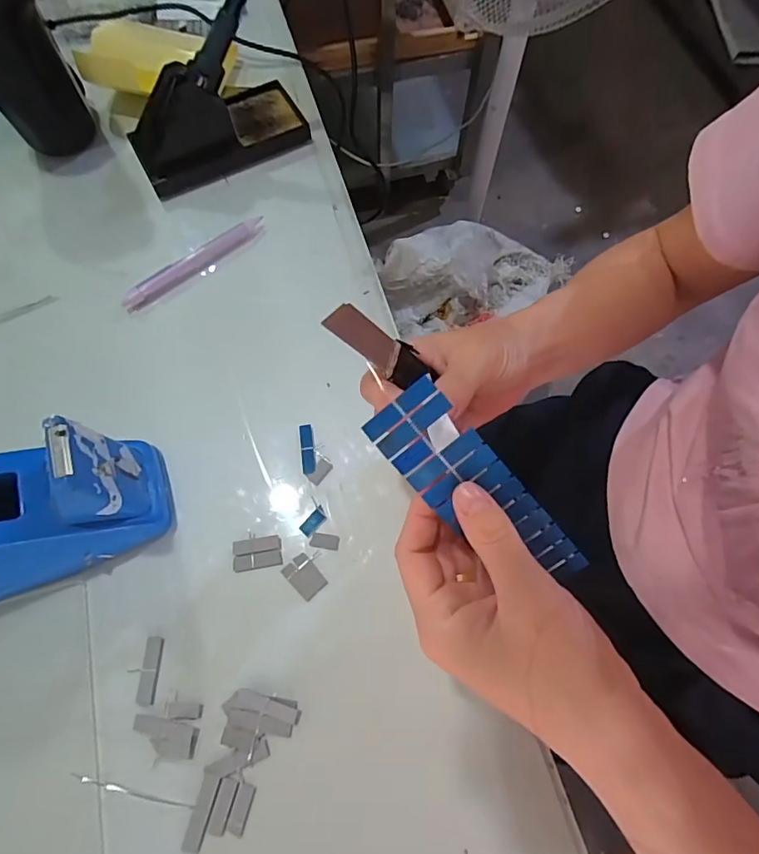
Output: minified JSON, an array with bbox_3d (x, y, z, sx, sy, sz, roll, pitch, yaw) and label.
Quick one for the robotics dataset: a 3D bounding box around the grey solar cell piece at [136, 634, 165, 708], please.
[{"bbox_3d":[-0.149,0.158,0.311,0.011,0.004,0.040,1,69,0],"label":"grey solar cell piece"}]

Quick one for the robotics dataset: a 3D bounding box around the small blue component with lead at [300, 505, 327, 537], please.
[{"bbox_3d":[-0.047,0.067,0.343,0.010,0.004,0.022,38,73,13],"label":"small blue component with lead"}]

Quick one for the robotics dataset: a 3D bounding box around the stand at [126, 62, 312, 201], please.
[{"bbox_3d":[-0.153,-0.289,0.448,0.162,0.067,0.079,-32,72,-12],"label":"stand"}]

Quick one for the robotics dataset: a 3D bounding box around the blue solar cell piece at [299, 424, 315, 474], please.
[{"bbox_3d":[-0.055,0.016,0.363,0.010,0.004,0.038,-7,69,-3],"label":"blue solar cell piece"}]

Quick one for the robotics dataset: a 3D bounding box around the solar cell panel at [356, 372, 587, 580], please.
[{"bbox_3d":[0.046,0.033,0.226,0.038,0.007,0.120,-41,99,5],"label":"solar cell panel"}]

